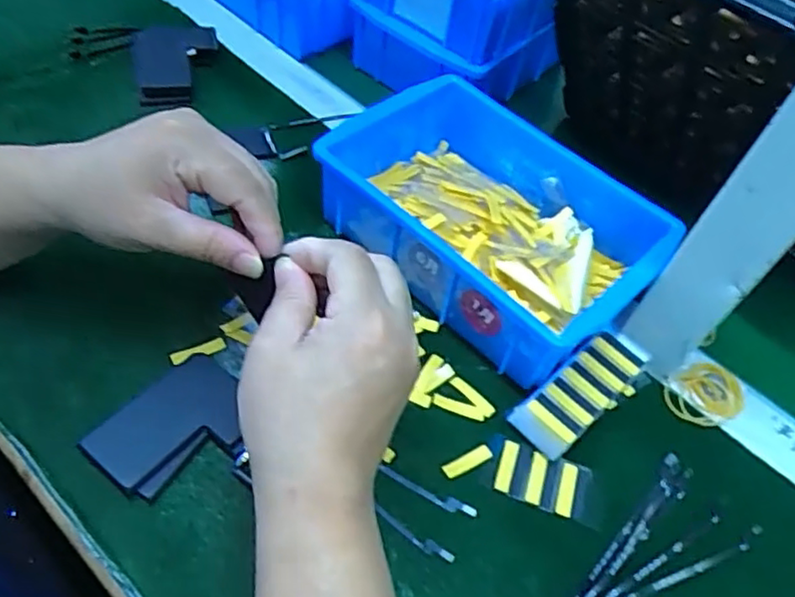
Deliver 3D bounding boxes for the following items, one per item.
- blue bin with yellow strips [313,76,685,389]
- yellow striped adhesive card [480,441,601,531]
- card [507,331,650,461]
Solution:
[{"bbox_3d":[0.057,-0.048,0.419,0.196,0.066,0.133,40,56,19],"label":"blue bin with yellow strips"},{"bbox_3d":[0.076,0.097,0.358,0.058,0.004,0.031,19,54,1],"label":"yellow striped adhesive card"},{"bbox_3d":[0.108,0.053,0.383,0.093,0.010,0.034,-32,67,-28],"label":"card"}]

